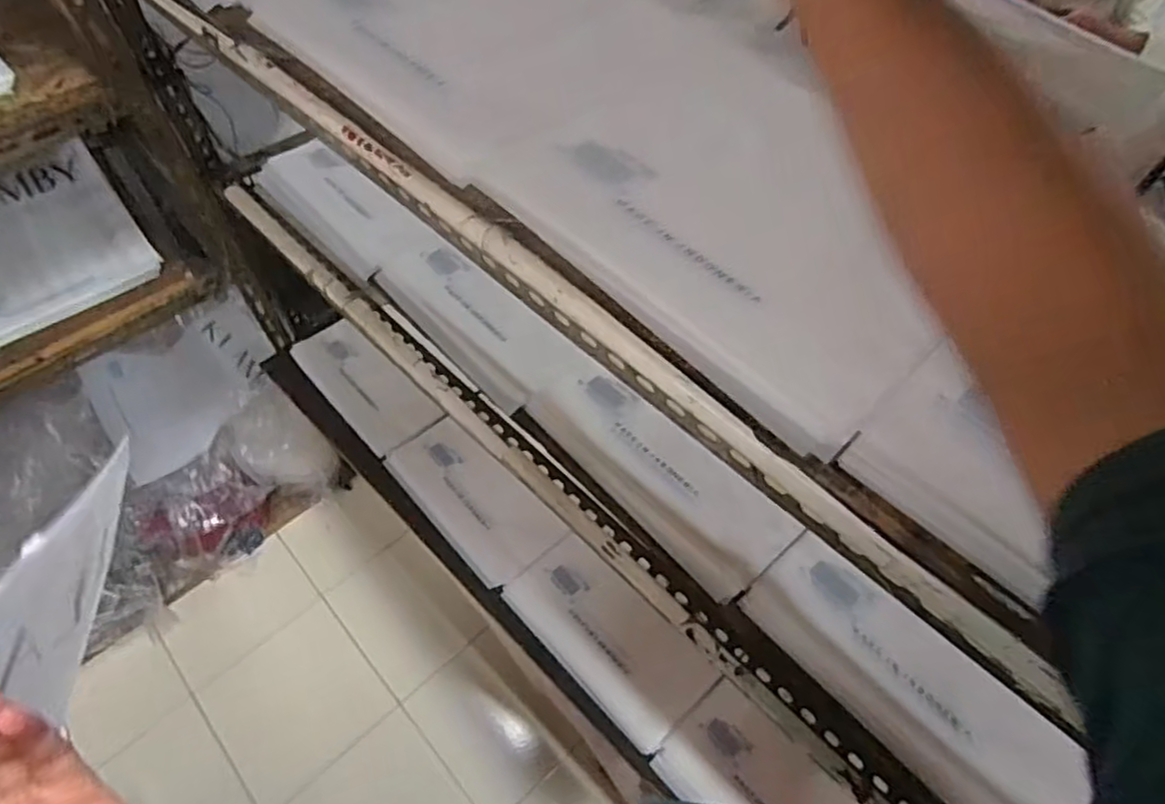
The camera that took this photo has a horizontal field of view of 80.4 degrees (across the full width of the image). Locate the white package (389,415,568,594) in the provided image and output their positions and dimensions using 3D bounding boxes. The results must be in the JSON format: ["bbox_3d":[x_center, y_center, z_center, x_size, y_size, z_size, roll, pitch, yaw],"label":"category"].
[{"bbox_3d":[-0.185,0.158,1.120,0.131,0.029,0.314,-38,64,-23],"label":"white package"}]

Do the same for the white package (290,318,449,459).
[{"bbox_3d":[-0.399,-0.036,1.252,0.319,0.033,0.129,40,64,23],"label":"white package"}]

